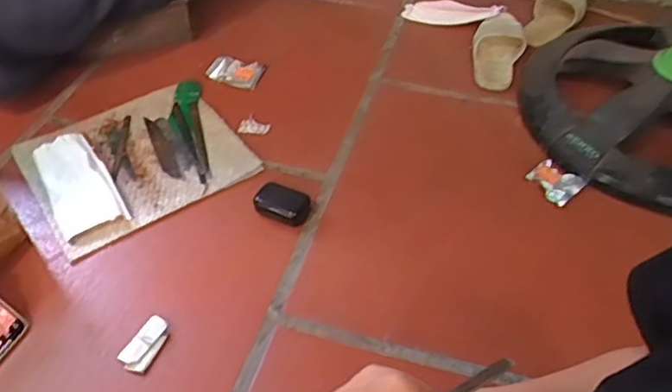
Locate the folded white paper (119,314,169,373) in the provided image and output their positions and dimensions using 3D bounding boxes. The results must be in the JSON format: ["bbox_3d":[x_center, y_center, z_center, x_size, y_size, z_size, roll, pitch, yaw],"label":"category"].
[{"bbox_3d":[-0.230,0.179,0.723,0.035,0.019,0.067,17,48,17],"label":"folded white paper"}]

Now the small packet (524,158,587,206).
[{"bbox_3d":[0.332,-0.023,0.907,0.067,0.007,0.073,-33,54,-27],"label":"small packet"}]

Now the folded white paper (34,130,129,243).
[{"bbox_3d":[-0.386,-0.021,0.891,0.089,0.019,0.194,-24,50,-21],"label":"folded white paper"}]

